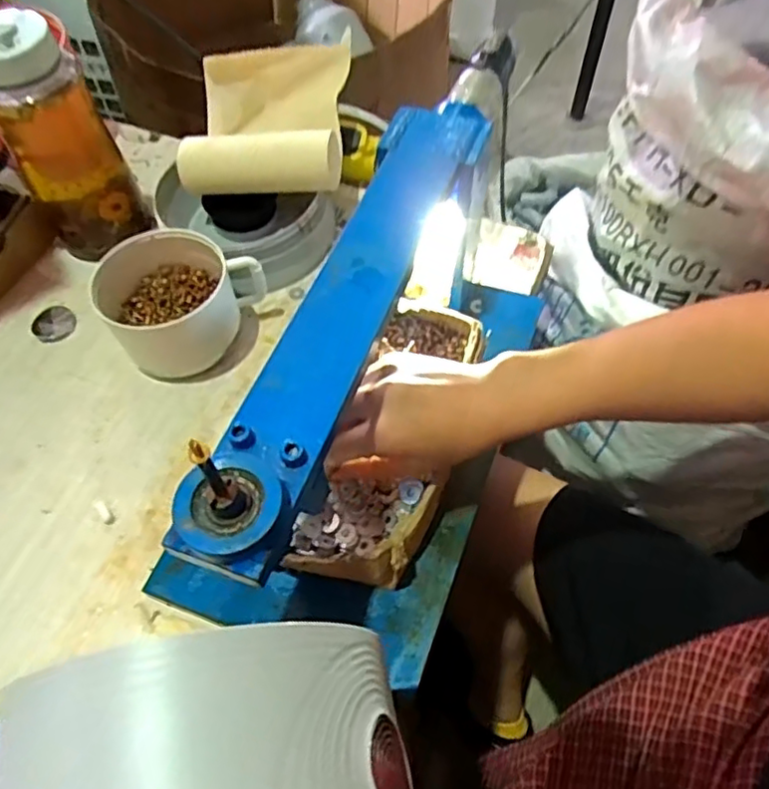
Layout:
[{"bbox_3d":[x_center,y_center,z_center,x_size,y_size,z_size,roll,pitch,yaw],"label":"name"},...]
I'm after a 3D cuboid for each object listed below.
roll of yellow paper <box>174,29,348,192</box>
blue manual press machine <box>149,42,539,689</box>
[{"bbox_3d":[-0.109,-0.256,0.595,0.144,0.072,0.120,2,58,3],"label":"roll of yellow paper"},{"bbox_3d":[0.037,-0.051,0.462,0.125,0.201,0.450,16,60,11],"label":"blue manual press machine"}]

